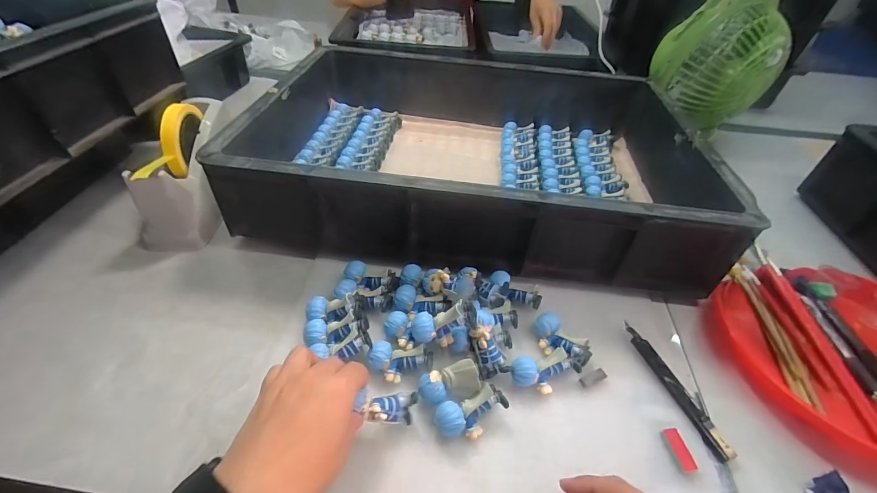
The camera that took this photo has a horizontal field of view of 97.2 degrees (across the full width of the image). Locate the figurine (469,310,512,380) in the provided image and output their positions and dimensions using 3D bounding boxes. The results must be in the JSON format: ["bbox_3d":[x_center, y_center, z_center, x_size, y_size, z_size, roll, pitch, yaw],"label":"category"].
[{"bbox_3d":[0.047,0.091,0.372,0.032,0.031,0.048,-8,48,-11],"label":"figurine"}]

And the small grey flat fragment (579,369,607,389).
[{"bbox_3d":[0.152,0.129,0.379,0.029,0.004,0.010,-17,46,-18],"label":"small grey flat fragment"}]

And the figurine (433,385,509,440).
[{"bbox_3d":[0.028,0.147,0.335,0.062,0.025,0.030,-14,45,-15],"label":"figurine"}]

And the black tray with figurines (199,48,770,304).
[{"bbox_3d":[0.058,-0.152,0.579,0.575,0.143,0.416,6,44,6],"label":"black tray with figurines"}]

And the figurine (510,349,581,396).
[{"bbox_3d":[0.101,0.121,0.372,0.062,0.026,0.033,-16,50,-18],"label":"figurine"}]

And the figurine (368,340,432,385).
[{"bbox_3d":[-0.036,0.109,0.364,0.059,0.021,0.032,4,43,4],"label":"figurine"}]

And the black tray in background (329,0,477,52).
[{"bbox_3d":[-0.076,-0.561,0.993,0.321,0.069,0.450,2,43,2],"label":"black tray in background"}]

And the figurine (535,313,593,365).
[{"bbox_3d":[0.125,0.097,0.396,0.062,0.023,0.030,34,53,30],"label":"figurine"}]

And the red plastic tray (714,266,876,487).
[{"bbox_3d":[0.423,0.114,0.391,0.222,0.033,0.238,-9,44,-10],"label":"red plastic tray"}]

